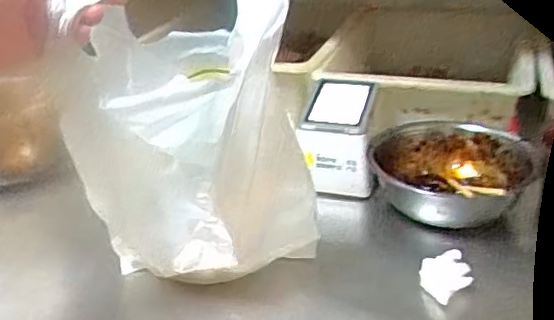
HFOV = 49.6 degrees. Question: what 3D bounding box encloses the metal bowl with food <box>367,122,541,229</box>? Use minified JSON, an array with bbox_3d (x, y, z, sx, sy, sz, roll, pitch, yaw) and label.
[{"bbox_3d":[0.199,0.013,0.691,0.174,0.069,0.193,7,28,27],"label":"metal bowl with food"}]

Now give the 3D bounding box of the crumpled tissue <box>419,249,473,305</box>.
[{"bbox_3d":[0.157,0.106,0.559,0.045,0.028,0.051,2,26,16],"label":"crumpled tissue"}]

